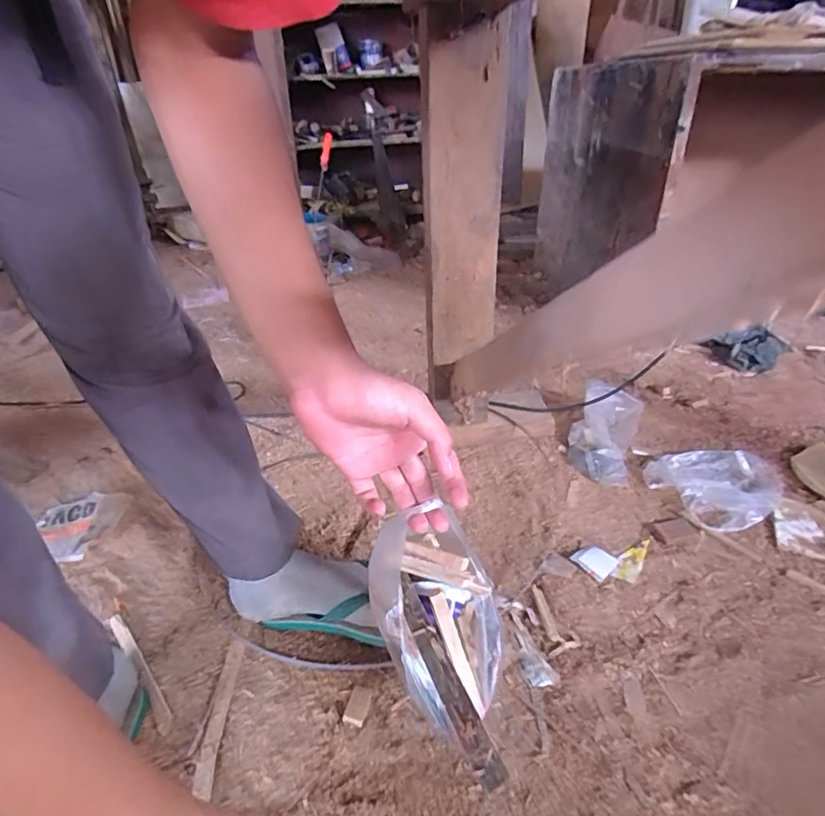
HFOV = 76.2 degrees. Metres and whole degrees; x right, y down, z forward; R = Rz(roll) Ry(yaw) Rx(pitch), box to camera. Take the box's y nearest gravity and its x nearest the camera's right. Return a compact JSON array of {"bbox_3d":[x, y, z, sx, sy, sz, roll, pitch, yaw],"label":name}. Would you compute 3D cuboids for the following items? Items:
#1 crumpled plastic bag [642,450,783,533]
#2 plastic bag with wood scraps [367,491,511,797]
[{"bbox_3d":[0.565,0.130,0.953,0.237,0.031,0.188,-13,33,-21],"label":"crumpled plastic bag"},{"bbox_3d":[0.042,0.205,0.464,0.098,0.135,0.241,-13,33,-21],"label":"plastic bag with wood scraps"}]

